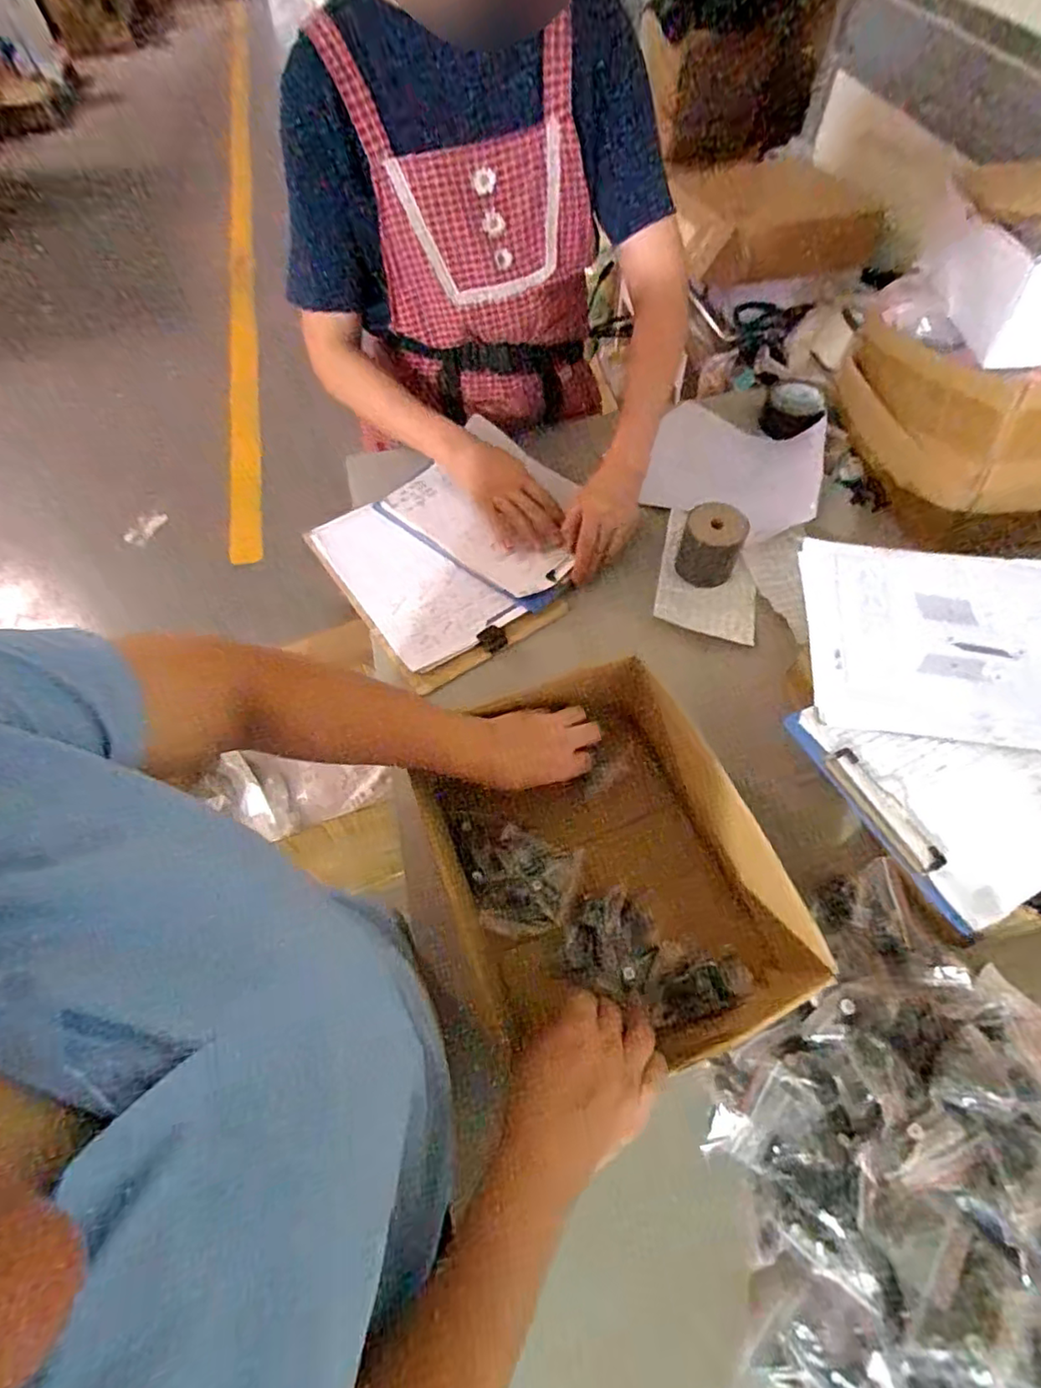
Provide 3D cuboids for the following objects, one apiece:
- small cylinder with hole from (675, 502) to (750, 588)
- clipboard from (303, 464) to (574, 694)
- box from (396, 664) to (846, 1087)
[{"bbox_3d":[0.243,-0.190,0.785,0.077,0.079,0.065,15,61,11],"label":"small cylinder with hole"},{"bbox_3d":[-0.111,-0.172,0.829,0.244,0.024,0.317,-32,63,-16],"label":"clipboard"},{"bbox_3d":[0.076,0.157,0.558,0.270,0.104,0.333,-24,61,-11],"label":"box"}]

